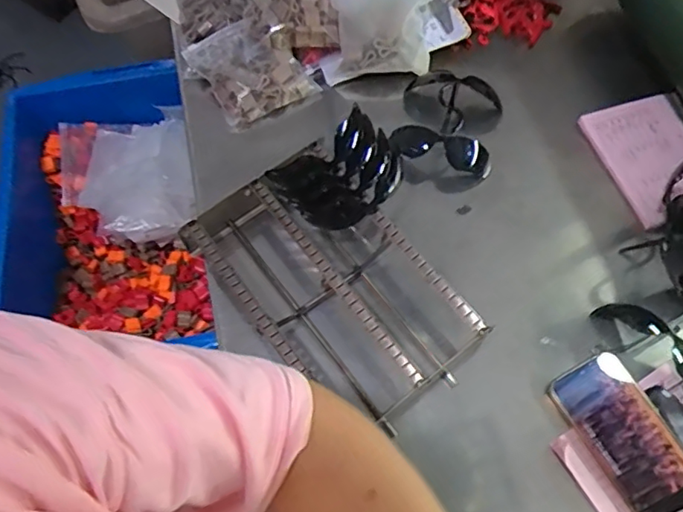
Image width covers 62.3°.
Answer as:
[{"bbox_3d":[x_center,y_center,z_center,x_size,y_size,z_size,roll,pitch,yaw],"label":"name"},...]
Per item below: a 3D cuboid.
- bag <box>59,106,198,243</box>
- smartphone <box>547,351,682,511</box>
[{"bbox_3d":[-0.369,-0.134,0.955,0.220,0.054,0.236,-10,65,-3],"label":"bag"},{"bbox_3d":[0.287,0.182,0.569,0.077,0.011,0.157,-38,65,15],"label":"smartphone"}]

